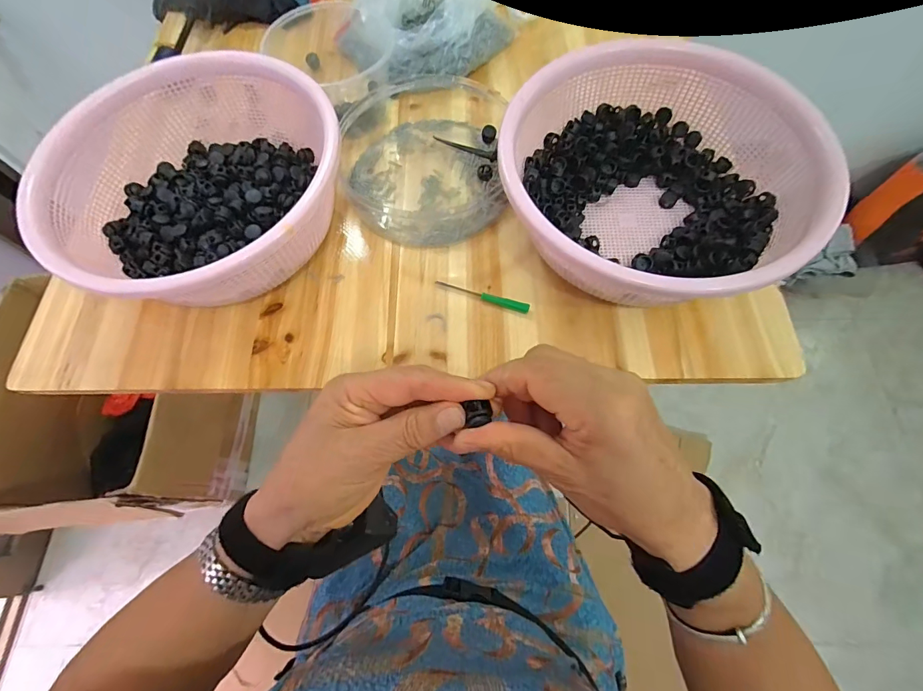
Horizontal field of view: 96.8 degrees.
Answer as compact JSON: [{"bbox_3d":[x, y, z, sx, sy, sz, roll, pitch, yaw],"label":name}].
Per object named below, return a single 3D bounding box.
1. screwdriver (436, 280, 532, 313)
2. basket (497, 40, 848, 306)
[{"bbox_3d":[0.020,-0.050,0.413,0.098,0.008,0.009,18,70,9],"label":"screwdriver"},{"bbox_3d":[0.172,-0.146,0.392,0.264,0.111,0.256,-4,68,1],"label":"basket"}]

